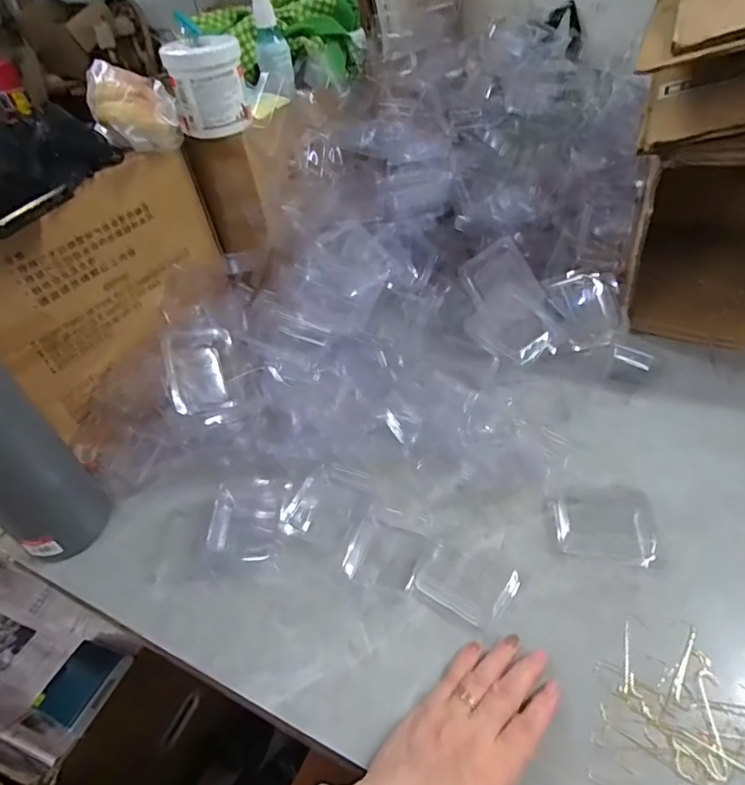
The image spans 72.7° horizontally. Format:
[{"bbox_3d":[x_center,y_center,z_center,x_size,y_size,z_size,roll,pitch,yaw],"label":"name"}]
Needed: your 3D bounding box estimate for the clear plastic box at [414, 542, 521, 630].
[{"bbox_3d":[0.077,0.155,0.418,0.076,0.018,0.052,20,49,28],"label":"clear plastic box"}]

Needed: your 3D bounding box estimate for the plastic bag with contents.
[{"bbox_3d":[-0.237,-0.275,0.498,0.083,0.067,0.083,-17,43,-10],"label":"plastic bag with contents"}]

